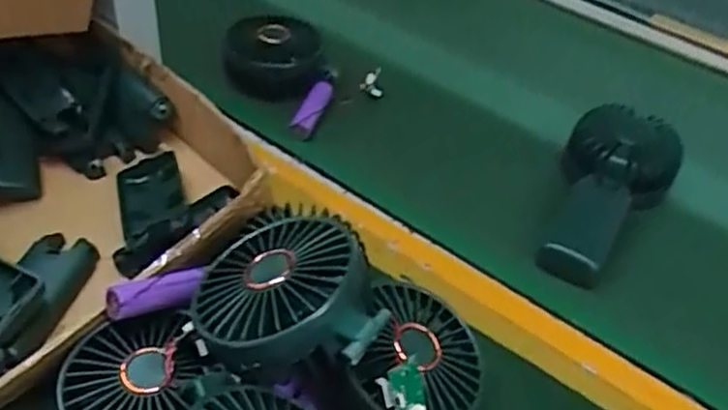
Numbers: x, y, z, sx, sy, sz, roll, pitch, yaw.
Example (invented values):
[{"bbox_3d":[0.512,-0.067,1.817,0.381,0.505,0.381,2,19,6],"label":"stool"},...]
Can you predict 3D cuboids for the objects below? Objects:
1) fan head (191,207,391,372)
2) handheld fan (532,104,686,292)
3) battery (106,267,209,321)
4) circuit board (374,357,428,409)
[{"bbox_3d":[-0.038,0.047,0.348,0.094,0.040,0.094,-11,41,10],"label":"fan head"},{"bbox_3d":[0.185,-0.009,0.534,0.082,0.038,0.168,27,63,20],"label":"handheld fan"},{"bbox_3d":[-0.112,0.048,0.376,0.020,0.021,0.057,39,34,30],"label":"battery"},{"bbox_3d":[0.019,0.092,0.336,0.019,0.014,0.029,-13,90,-39],"label":"circuit board"}]

